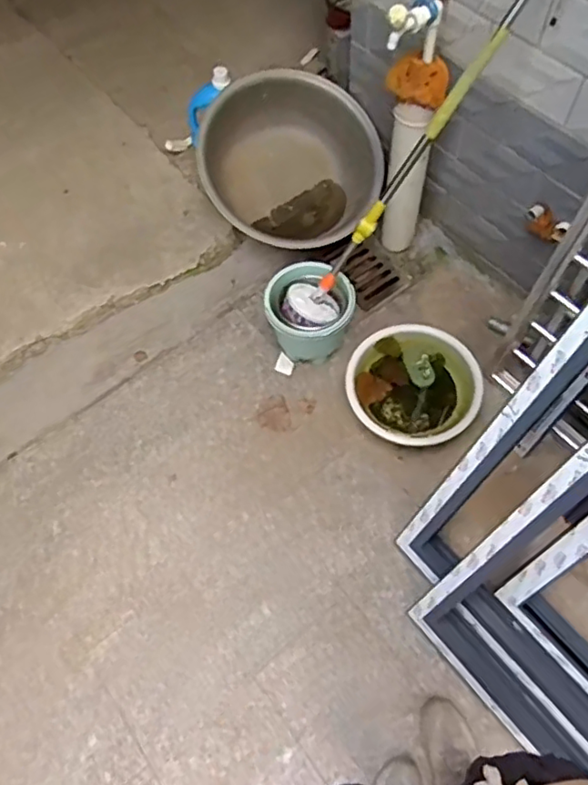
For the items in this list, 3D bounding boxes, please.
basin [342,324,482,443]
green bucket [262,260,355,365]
[{"bbox_3d":[0.324,-0.023,1.646,0.356,0.109,0.321,32,61,20],"label":"basin"},{"bbox_3d":[0.036,-0.214,1.702,0.231,0.216,0.216,0,55,0],"label":"green bucket"}]

